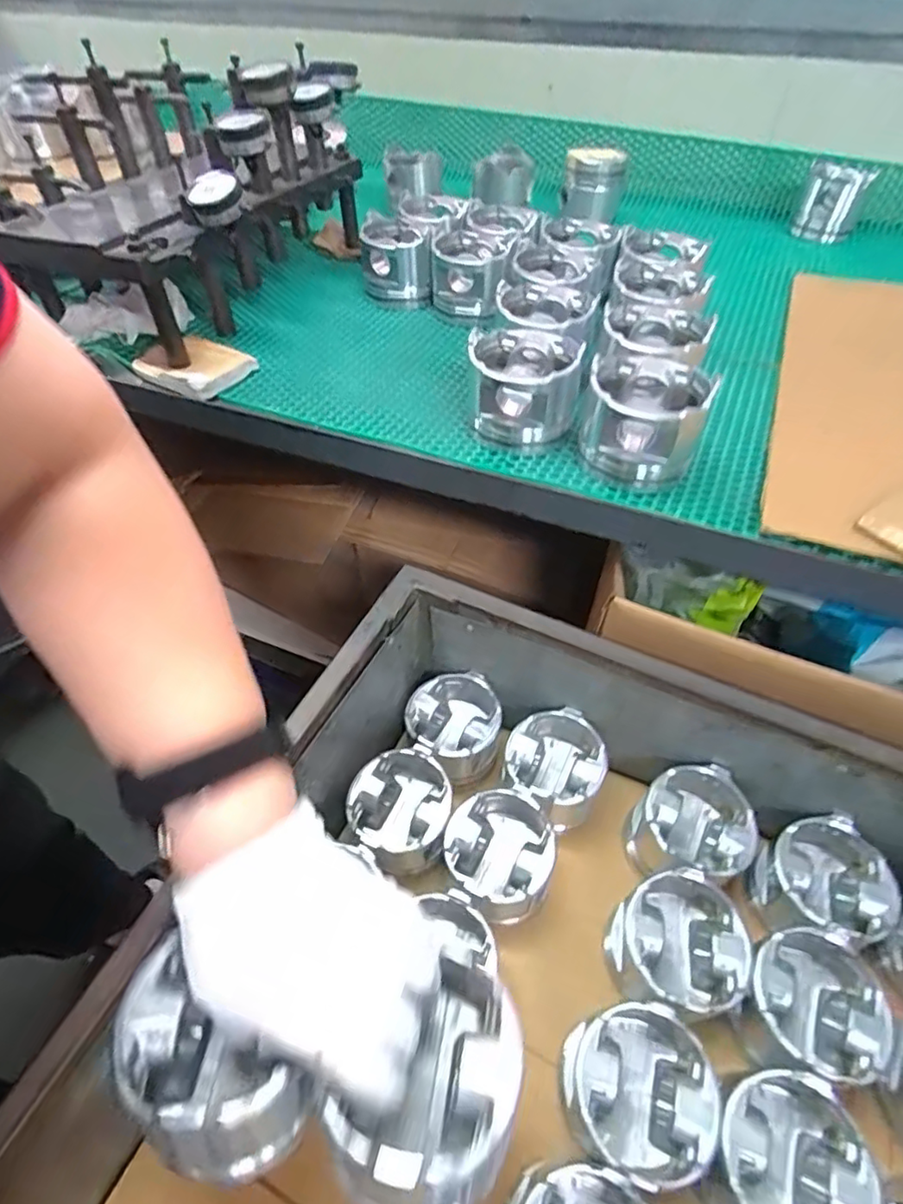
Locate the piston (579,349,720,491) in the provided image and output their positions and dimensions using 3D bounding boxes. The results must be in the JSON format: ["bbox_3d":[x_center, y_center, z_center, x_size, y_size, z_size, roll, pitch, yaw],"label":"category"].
[{"bbox_3d":[0.169,-0.165,0.531,0.103,0.072,0.113,16,51,13],"label":"piston"}]

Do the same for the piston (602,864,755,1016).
[{"bbox_3d":[0.191,0.294,0.510,0.101,0.082,0.101,0,49,0],"label":"piston"}]

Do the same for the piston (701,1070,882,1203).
[{"bbox_3d":[0.234,0.396,0.421,0.105,0.064,0.103,4,49,3],"label":"piston"}]

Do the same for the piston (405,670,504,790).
[{"bbox_3d":[0.002,0.144,0.657,0.101,0.075,0.105,1,49,1],"label":"piston"}]

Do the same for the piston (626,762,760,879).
[{"bbox_3d":[0.228,0.224,0.578,0.121,0.084,0.099,-27,54,-21],"label":"piston"}]

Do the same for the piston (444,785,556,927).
[{"bbox_3d":[0.043,0.245,0.563,0.100,0.082,0.109,17,51,14],"label":"piston"}]

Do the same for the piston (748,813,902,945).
[{"bbox_3d":[0.341,0.257,0.548,0.104,0.076,0.098,0,49,0],"label":"piston"}]

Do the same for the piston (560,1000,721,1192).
[{"bbox_3d":[0.138,0.361,0.443,0.099,0.065,0.097,0,49,0],"label":"piston"}]

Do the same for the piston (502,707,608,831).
[{"bbox_3d":[0.103,0.177,0.619,0.095,0.083,0.109,17,51,14],"label":"piston"}]

